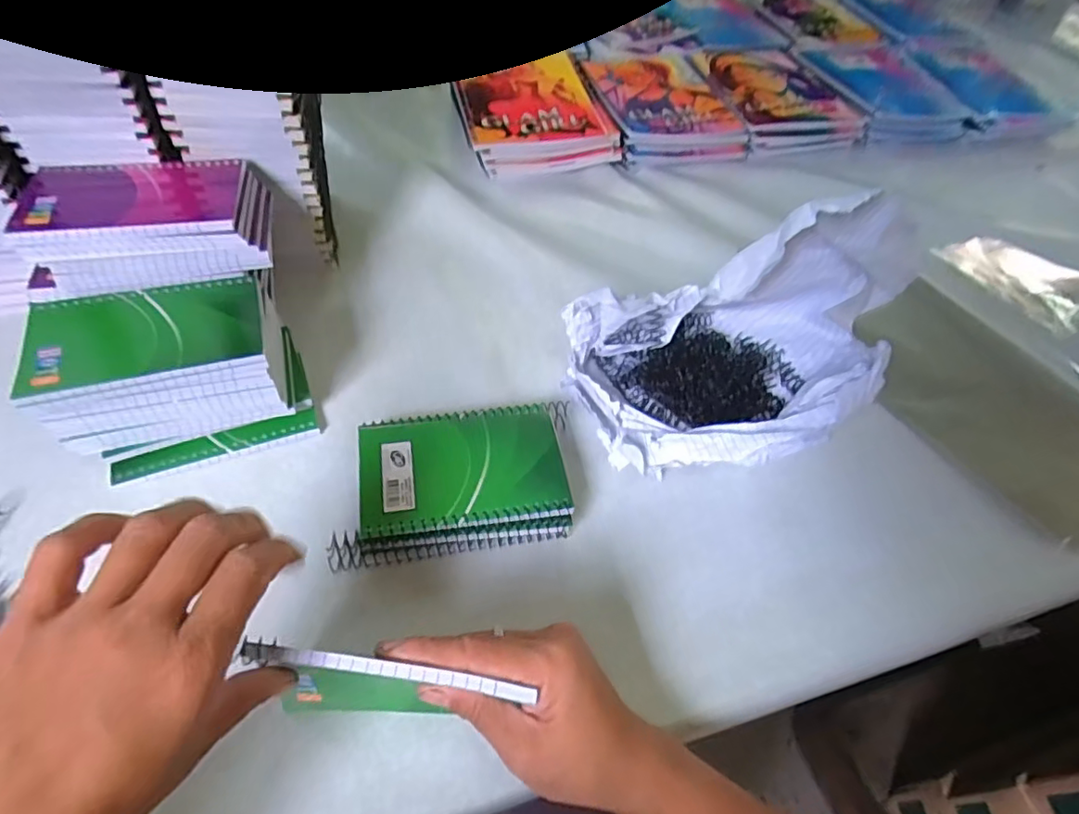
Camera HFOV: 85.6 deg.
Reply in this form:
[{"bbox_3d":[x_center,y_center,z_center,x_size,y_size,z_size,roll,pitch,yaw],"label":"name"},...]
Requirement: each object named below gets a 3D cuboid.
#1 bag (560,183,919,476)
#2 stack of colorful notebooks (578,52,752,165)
[{"bbox_3d":[0.170,-0.052,0.425,0.276,0.133,0.152,-12,55,-14],"label":"bag"},{"bbox_3d":[0.144,-0.382,0.734,0.163,0.042,0.205,-11,55,-13],"label":"stack of colorful notebooks"}]

